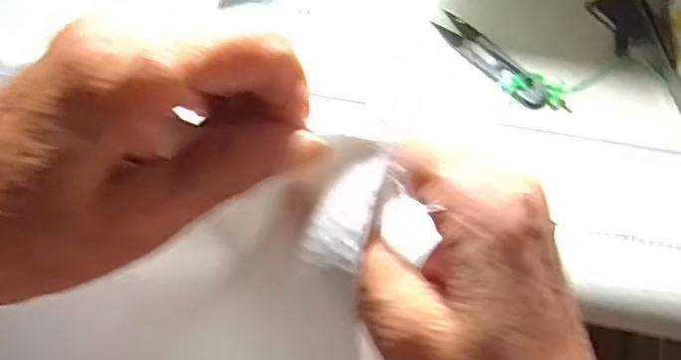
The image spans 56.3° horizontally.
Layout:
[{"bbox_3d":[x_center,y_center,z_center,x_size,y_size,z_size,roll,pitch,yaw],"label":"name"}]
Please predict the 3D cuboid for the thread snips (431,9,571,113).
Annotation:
[{"bbox_3d":[0.106,-0.080,0.433,0.023,0.009,0.106,-35,64,-21],"label":"thread snips"}]

